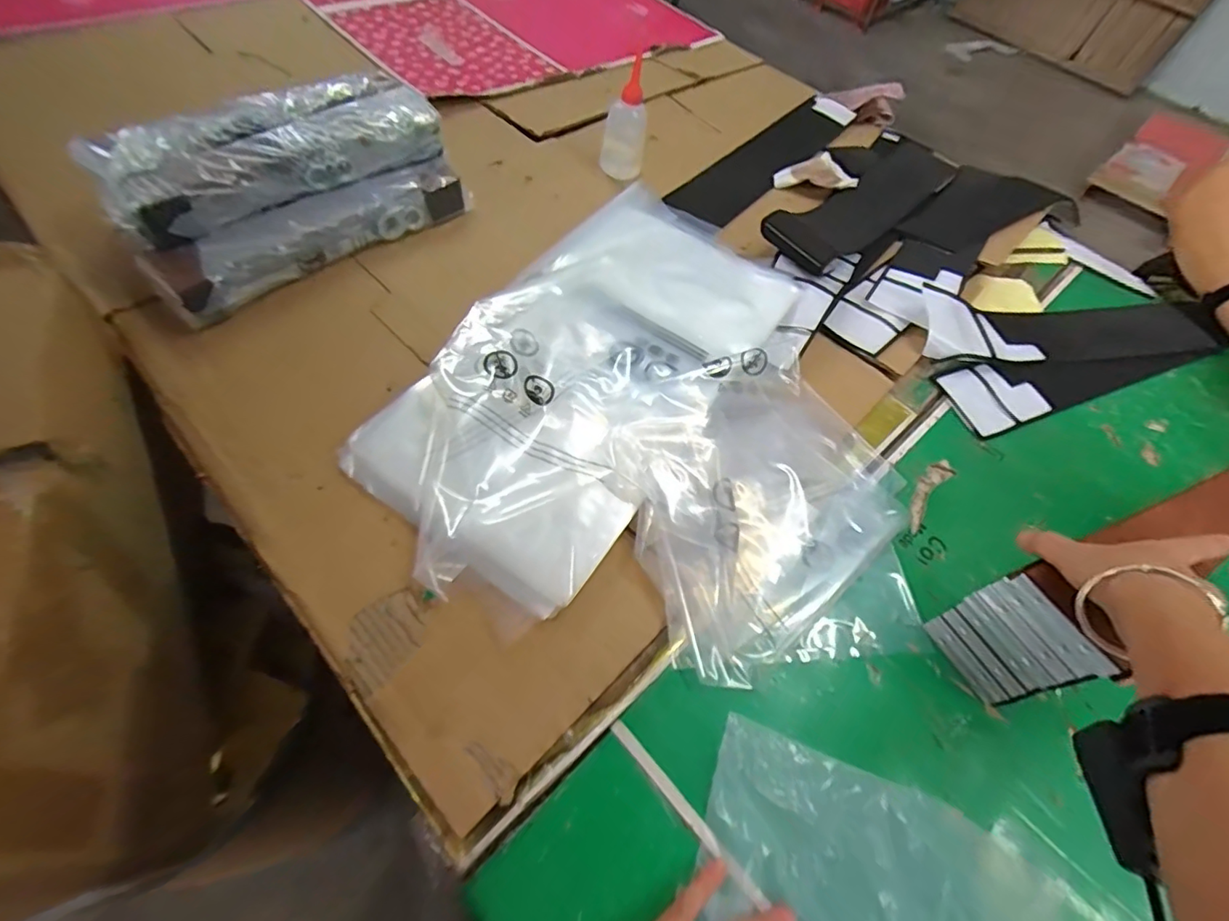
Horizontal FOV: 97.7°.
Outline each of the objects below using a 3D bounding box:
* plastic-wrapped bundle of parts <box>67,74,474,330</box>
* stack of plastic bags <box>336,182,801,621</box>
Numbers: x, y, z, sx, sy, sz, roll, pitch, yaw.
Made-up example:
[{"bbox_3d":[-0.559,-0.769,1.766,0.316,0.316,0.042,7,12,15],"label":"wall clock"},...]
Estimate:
[{"bbox_3d":[-0.385,-0.338,0.643,0.370,0.115,0.181,-35,71,-24],"label":"plastic-wrapped bundle of parts"},{"bbox_3d":[-0.012,-0.111,0.590,0.314,0.046,0.556,36,60,14],"label":"stack of plastic bags"}]

